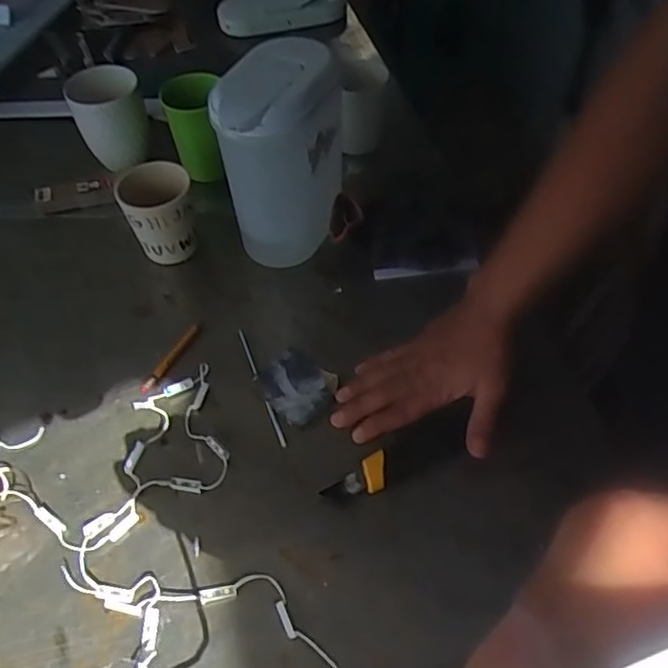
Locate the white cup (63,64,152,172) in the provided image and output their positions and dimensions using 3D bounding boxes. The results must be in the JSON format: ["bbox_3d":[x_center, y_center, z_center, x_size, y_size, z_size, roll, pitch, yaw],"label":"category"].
[{"bbox_3d":[-0.268,-0.260,0.766,0.081,0.100,0.071,-20,53,-12],"label":"white cup"}]

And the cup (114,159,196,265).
[{"bbox_3d":[-0.179,-0.125,0.663,0.071,0.093,0.068,-15,52,-8],"label":"cup"}]

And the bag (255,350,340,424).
[{"bbox_3d":[-0.034,0.047,0.579,0.070,0.009,0.061,32,60,26],"label":"bag"}]

